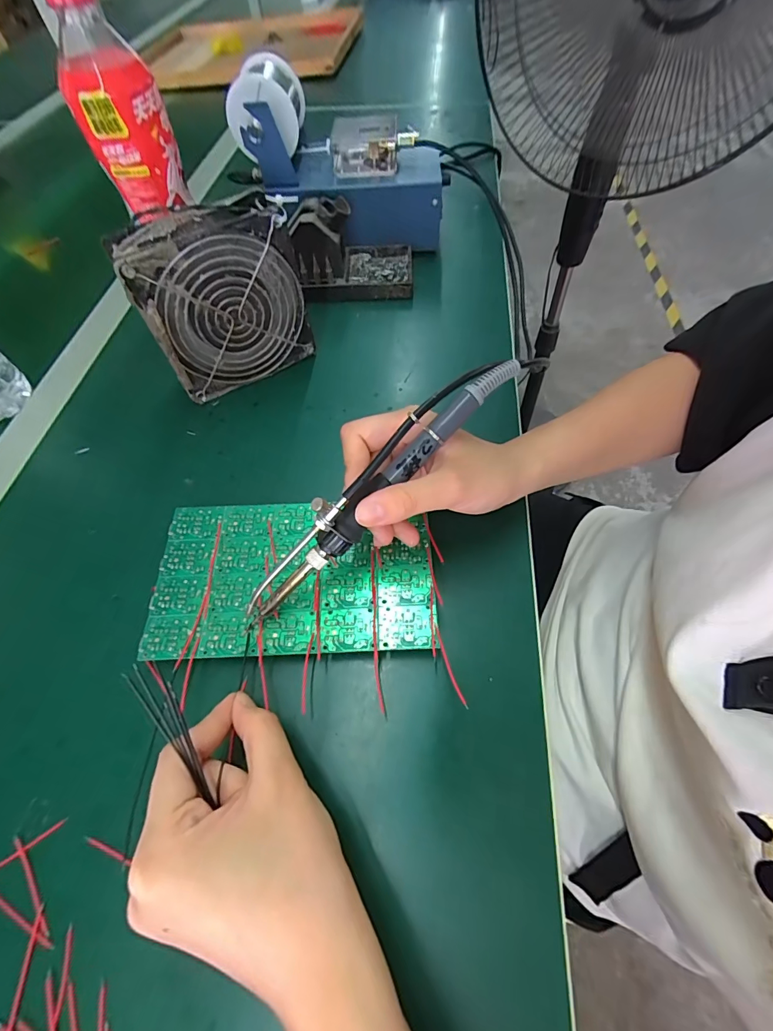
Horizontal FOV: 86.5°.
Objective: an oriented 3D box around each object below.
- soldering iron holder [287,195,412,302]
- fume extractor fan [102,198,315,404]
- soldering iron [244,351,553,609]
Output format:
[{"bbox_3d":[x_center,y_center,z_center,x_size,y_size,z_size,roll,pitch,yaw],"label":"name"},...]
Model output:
[{"bbox_3d":[-0.035,-0.268,0.414,0.123,0.072,0.076,-2,59,0],"label":"soldering iron holder"},{"bbox_3d":[-0.128,-0.166,0.328,0.118,0.122,0.039,-29,63,-15],"label":"fume extractor fan"},{"bbox_3d":[-0.003,-0.022,0.222,0.210,0.036,0.024,-44,66,2],"label":"soldering iron"}]

